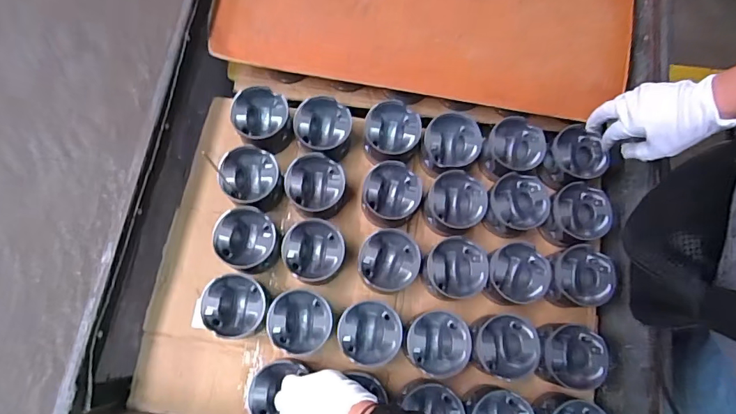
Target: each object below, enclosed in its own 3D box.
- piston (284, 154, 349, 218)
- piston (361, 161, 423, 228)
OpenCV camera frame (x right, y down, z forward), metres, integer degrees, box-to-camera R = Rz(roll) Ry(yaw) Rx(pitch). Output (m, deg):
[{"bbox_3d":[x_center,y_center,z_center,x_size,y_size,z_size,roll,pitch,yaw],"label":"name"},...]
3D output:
[{"bbox_3d":[-0.078,-0.031,0.706,0.088,0.055,0.091,0,75,-2],"label":"piston"},{"bbox_3d":[0.037,-0.018,0.707,0.090,0.057,0.103,7,75,0],"label":"piston"}]

